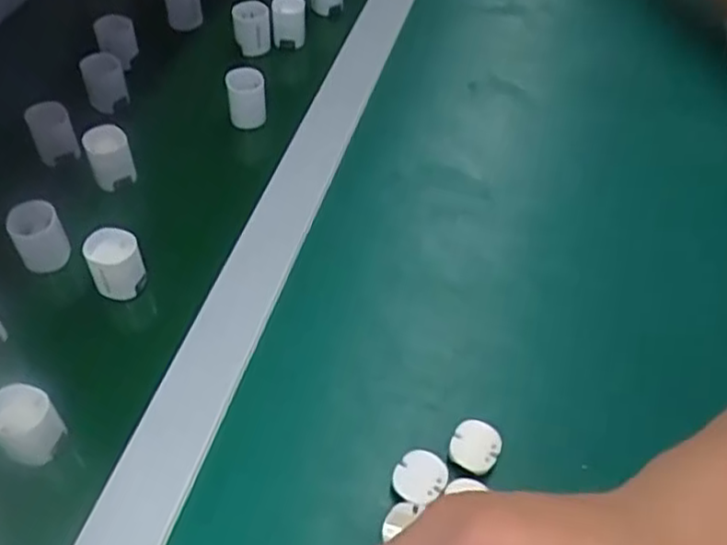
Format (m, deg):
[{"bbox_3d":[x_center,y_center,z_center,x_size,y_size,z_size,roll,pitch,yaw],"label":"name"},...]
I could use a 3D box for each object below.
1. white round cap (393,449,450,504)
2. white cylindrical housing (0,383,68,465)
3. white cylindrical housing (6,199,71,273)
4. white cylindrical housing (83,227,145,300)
[{"bbox_3d":[0.029,0.105,0.354,0.027,0.011,0.025,3,46,-3],"label":"white round cap"},{"bbox_3d":[-0.170,0.077,0.351,0.028,0.033,0.028,3,46,-3],"label":"white cylindrical housing"},{"bbox_3d":[-0.203,-0.021,0.435,0.028,0.040,0.028,3,46,-3],"label":"white cylindrical housing"},{"bbox_3d":[-0.150,-0.005,0.421,0.029,0.032,0.028,3,46,-3],"label":"white cylindrical housing"}]

